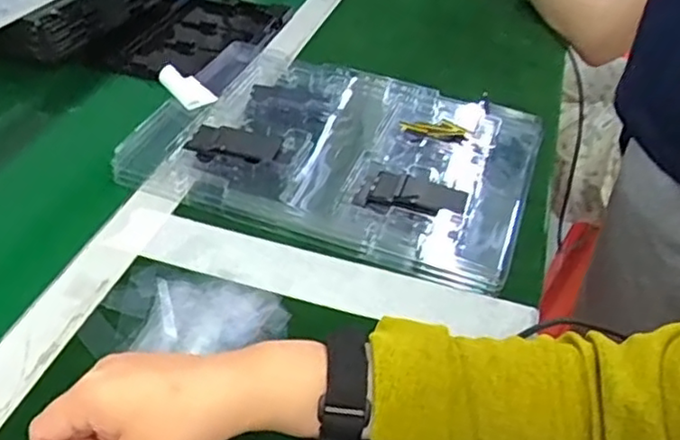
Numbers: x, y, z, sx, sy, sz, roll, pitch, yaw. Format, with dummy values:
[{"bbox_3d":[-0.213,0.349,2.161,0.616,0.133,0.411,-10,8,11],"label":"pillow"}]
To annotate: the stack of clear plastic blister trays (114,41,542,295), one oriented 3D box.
[{"bbox_3d":[-0.002,-0.069,0.612,0.340,0.029,0.232,17,42,13],"label":"stack of clear plastic blister trays"}]

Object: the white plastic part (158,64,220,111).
[{"bbox_3d":[-0.148,-0.127,0.636,0.061,0.015,0.031,35,49,11],"label":"white plastic part"}]

